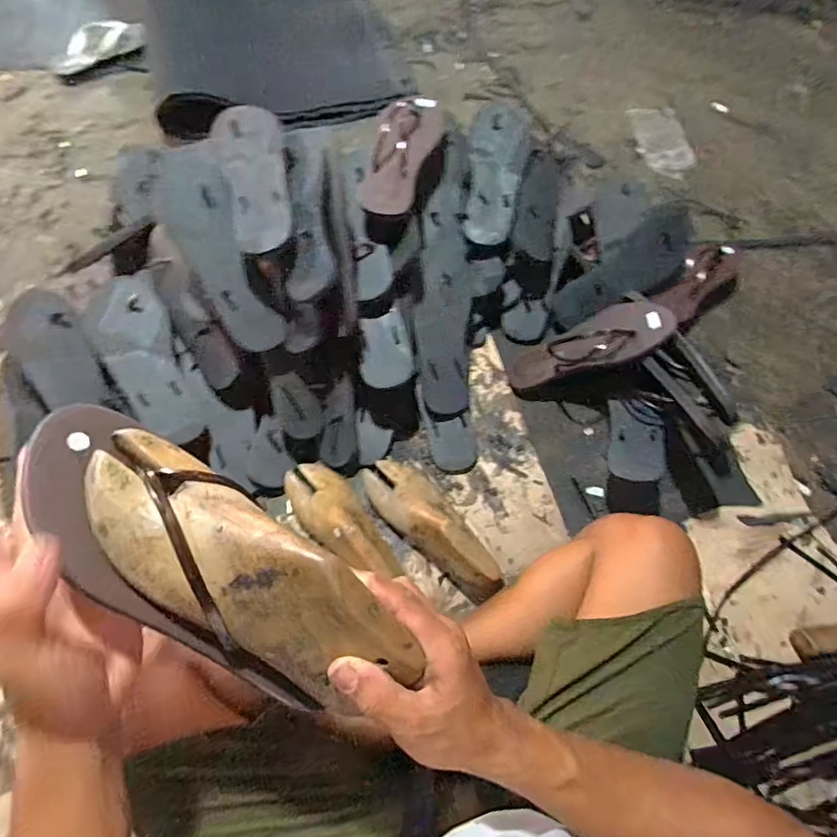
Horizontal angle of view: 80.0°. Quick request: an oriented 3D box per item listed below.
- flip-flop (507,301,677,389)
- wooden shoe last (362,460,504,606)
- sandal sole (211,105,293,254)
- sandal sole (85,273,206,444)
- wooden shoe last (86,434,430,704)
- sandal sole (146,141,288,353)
[{"bbox_3d":[0.245,-0.105,0.744,0.245,0.031,0.081,-19,60,37],"label":"flip-flop"},{"bbox_3d":[0.021,0.143,0.683,0.084,0.092,0.234,-37,60,-17],"label":"wooden shoe last"},{"bbox_3d":[-0.209,-0.316,0.642,0.085,0.011,0.224,-18,74,-4],"label":"sandal sole"},{"bbox_3d":[-0.378,-0.085,0.683,0.093,0.035,0.251,-19,78,-29],"label":"sandal sole"},{"bbox_3d":[-0.103,0.095,0.301,0.225,0.049,0.076,34,69,0],"label":"wooden shoe last"},{"bbox_3d":[-0.259,-0.217,0.639,0.092,0.053,0.273,-24,94,-13],"label":"sandal sole"}]

